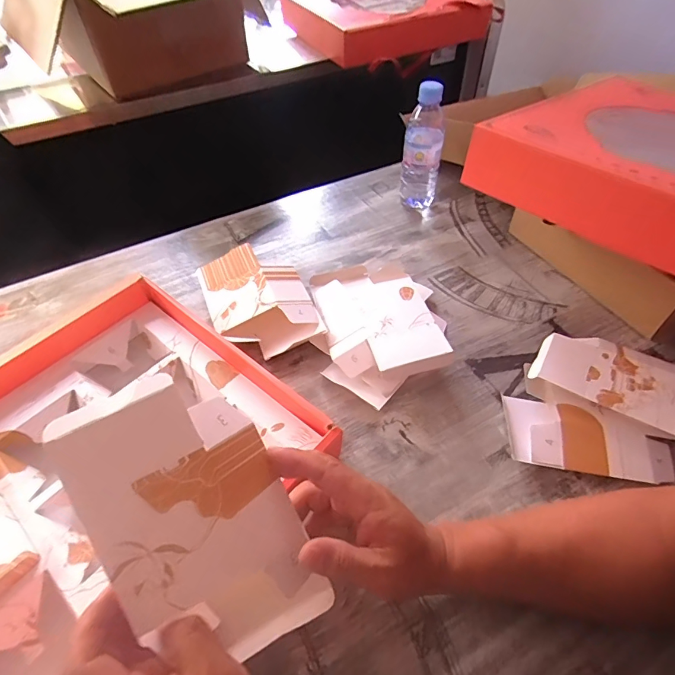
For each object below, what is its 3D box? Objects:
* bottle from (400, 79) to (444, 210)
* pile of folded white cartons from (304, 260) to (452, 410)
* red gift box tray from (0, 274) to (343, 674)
[{"bbox_3d":[0.134,-0.294,0.680,0.060,0.181,0.059,8,52,7],"label":"bottle"},{"bbox_3d":[0.051,-0.027,0.546,0.163,0.044,0.203,-15,53,-11],"label":"pile of folded white cartons"},{"bbox_3d":[-0.251,0.128,0.414,0.353,0.059,0.373,33,59,24],"label":"red gift box tray"}]

